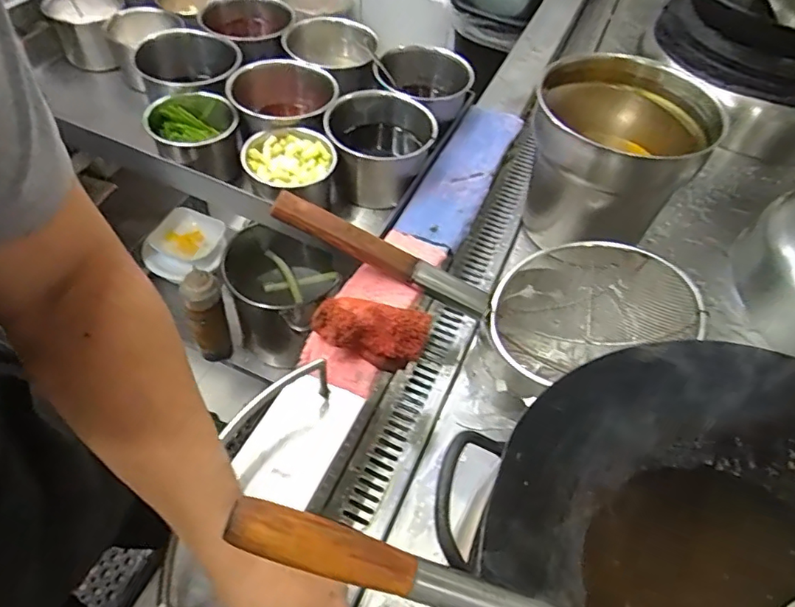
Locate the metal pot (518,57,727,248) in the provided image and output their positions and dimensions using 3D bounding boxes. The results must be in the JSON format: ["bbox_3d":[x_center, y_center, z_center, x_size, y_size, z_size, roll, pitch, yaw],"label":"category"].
[{"bbox_3d":[0.305,-0.206,0.789,0.231,0.210,0.266,19,54,9],"label":"metal pot"}]

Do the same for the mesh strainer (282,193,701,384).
[{"bbox_3d":[0.100,-0.045,0.660,0.483,0.142,0.176,13,52,-12],"label":"mesh strainer"}]

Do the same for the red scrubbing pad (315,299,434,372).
[{"bbox_3d":[-0.031,0.029,0.579,0.122,0.051,0.059,17,54,7],"label":"red scrubbing pad"}]

